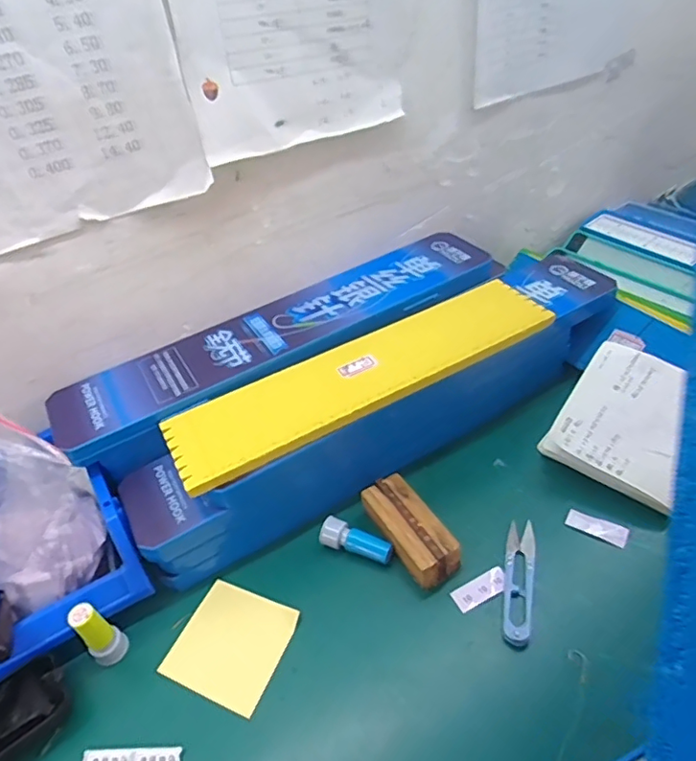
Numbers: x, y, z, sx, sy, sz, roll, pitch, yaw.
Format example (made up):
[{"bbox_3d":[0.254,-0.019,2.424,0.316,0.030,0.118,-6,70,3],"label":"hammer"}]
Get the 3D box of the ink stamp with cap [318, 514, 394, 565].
[{"bbox_3d":[0.007,0.133,0.460,0.062,0.018,0.019,11,46,19],"label":"ink stamp with cap"}]

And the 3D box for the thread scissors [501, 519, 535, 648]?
[{"bbox_3d":[0.133,0.154,0.430,0.022,0.006,0.105,7,45,15],"label":"thread scissors"}]

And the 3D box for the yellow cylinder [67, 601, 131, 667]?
[{"bbox_3d":[-0.183,0.187,0.404,0.020,0.058,0.023,23,51,28],"label":"yellow cylinder"}]

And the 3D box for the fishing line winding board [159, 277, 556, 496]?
[{"bbox_3d":[0.016,-0.012,0.490,0.353,0.013,0.096,-26,46,-19],"label":"fishing line winding board"}]

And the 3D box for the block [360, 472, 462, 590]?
[{"bbox_3d":[0.050,0.124,0.461,0.045,0.029,0.093,-26,46,-19],"label":"block"}]

